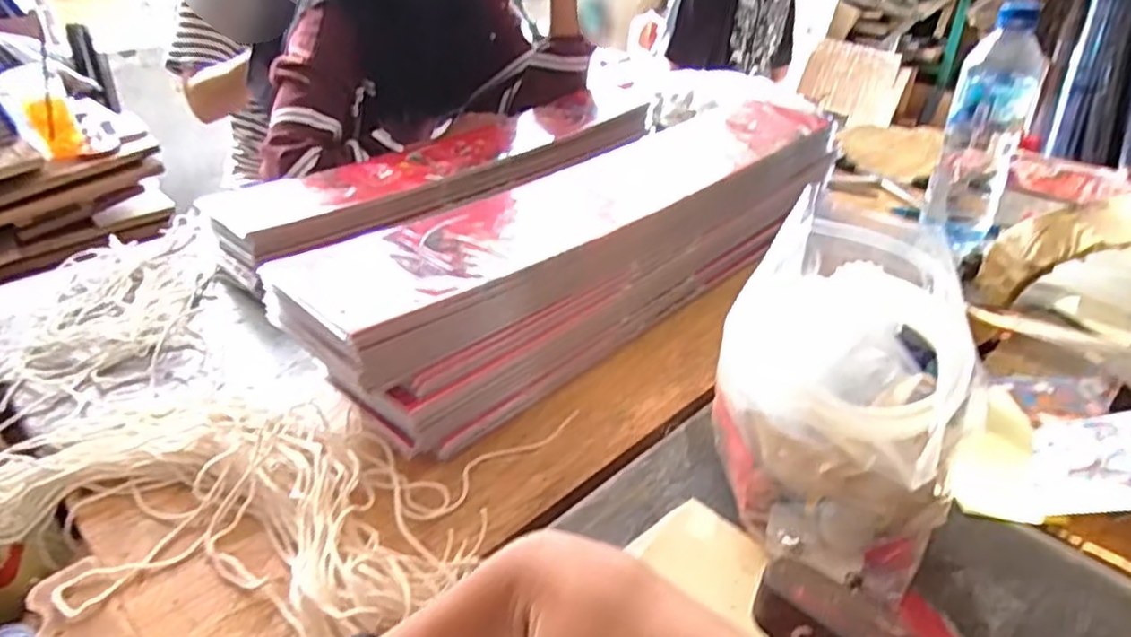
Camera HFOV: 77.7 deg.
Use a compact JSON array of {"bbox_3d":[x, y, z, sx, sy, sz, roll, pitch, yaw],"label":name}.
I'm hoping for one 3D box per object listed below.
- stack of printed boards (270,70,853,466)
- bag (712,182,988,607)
[{"bbox_3d":[0.038,-0.070,0.601,0.139,0.101,0.549,28,42,35],"label":"stack of printed boards"},{"bbox_3d":[0.156,0.041,0.388,0.123,0.154,0.152,22,39,29],"label":"bag"}]

